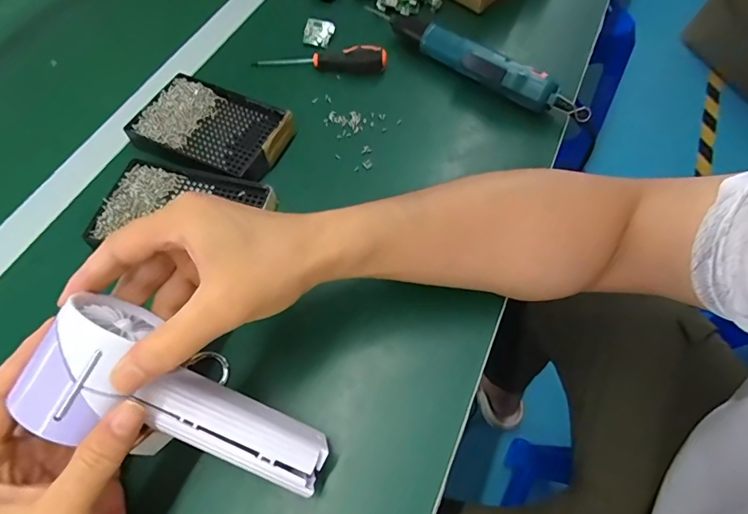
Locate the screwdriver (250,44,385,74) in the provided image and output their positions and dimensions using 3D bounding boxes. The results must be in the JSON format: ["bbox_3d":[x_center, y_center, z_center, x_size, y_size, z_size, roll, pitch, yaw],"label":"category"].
[{"bbox_3d":[-0.058,-0.217,0.474,0.142,0.025,0.024,0,62,0],"label":"screwdriver"}]

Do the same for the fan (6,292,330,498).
[{"bbox_3d":[-0.103,0.090,0.250,0.168,0.051,0.077,32,63,-16],"label":"fan"}]

